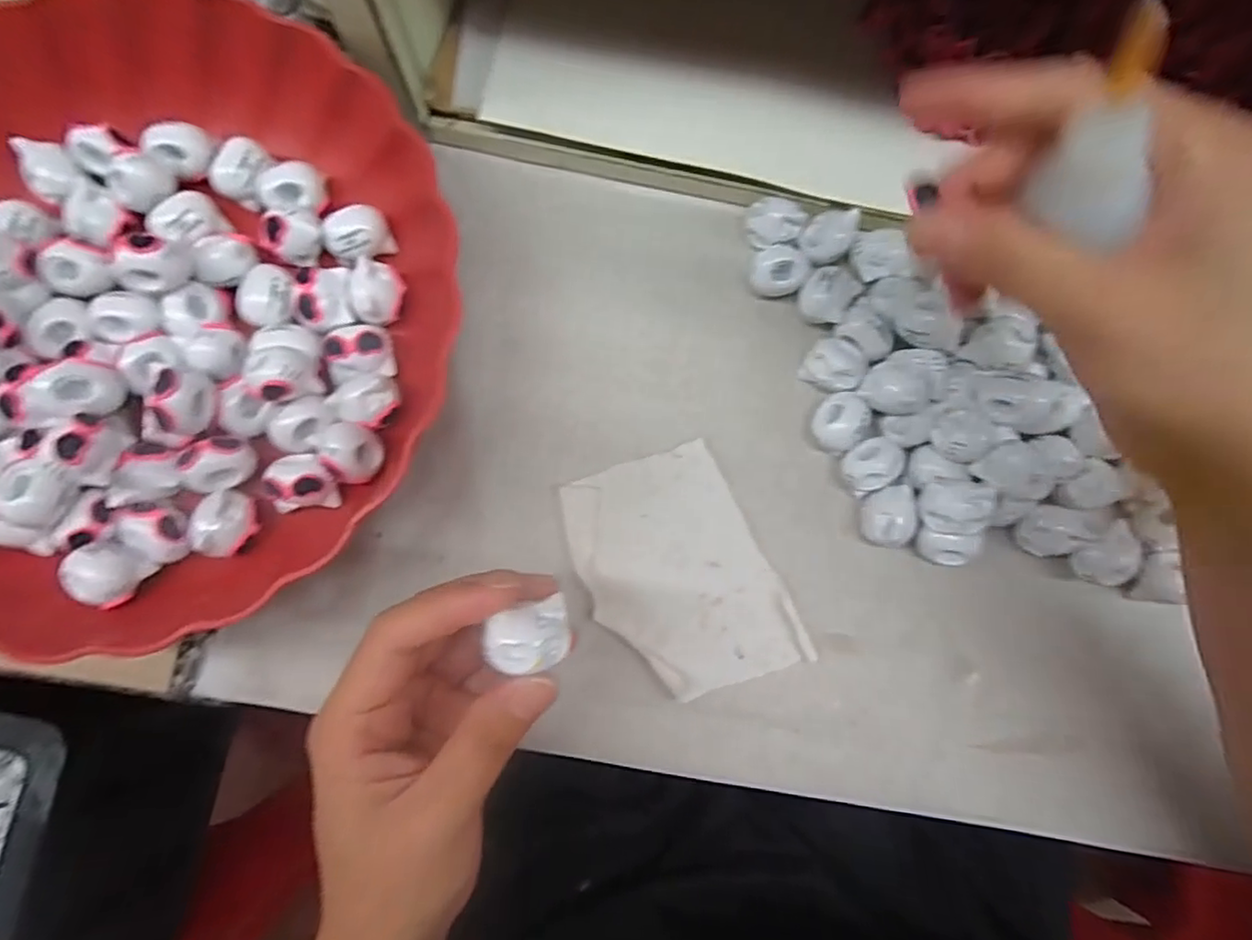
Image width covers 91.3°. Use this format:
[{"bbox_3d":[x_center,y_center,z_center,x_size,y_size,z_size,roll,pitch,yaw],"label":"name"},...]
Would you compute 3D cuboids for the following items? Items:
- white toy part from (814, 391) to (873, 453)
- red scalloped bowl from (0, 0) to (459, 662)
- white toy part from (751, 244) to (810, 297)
[{"bbox_3d":[0.090,-0.020,0.262,0.021,0.020,0.022,0,79,0],"label":"white toy part"},{"bbox_3d":[-0.191,-0.064,0.232,0.236,0.046,0.233,0,79,0],"label":"red scalloped bowl"},{"bbox_3d":[0.066,-0.086,0.270,0.023,0.018,0.022,0,79,0],"label":"white toy part"}]

